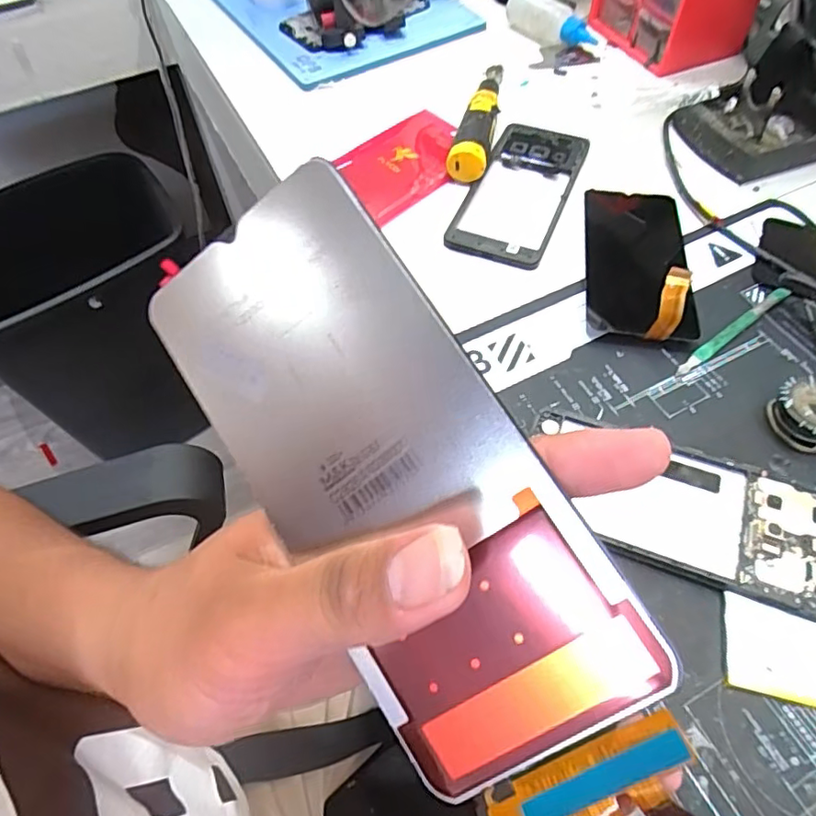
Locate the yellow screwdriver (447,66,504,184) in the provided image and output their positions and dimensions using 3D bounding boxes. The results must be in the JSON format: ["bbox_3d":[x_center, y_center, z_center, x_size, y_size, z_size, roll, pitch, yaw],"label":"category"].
[{"bbox_3d":[0.063,-0.257,0.497,0.031,0.035,0.161,8,59,9],"label":"yellow screwdriver"}]

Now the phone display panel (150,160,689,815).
[{"bbox_3d":[-0.004,0.021,0.147,0.070,0.004,0.173,-36,79,13],"label":"phone display panel"}]

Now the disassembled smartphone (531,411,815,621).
[{"bbox_3d":[0.145,0.052,0.304,0.160,0.011,0.070,18,57,13],"label":"disassembled smartphone"}]

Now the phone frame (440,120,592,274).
[{"bbox_3d":[0.090,-0.176,0.458,0.078,0.010,0.167,18,61,15],"label":"phone frame"}]

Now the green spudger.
[{"bbox_3d":[0.216,-0.052,0.375,0.106,0.005,0.008,-33,61,-16],"label":"green spudger"}]

